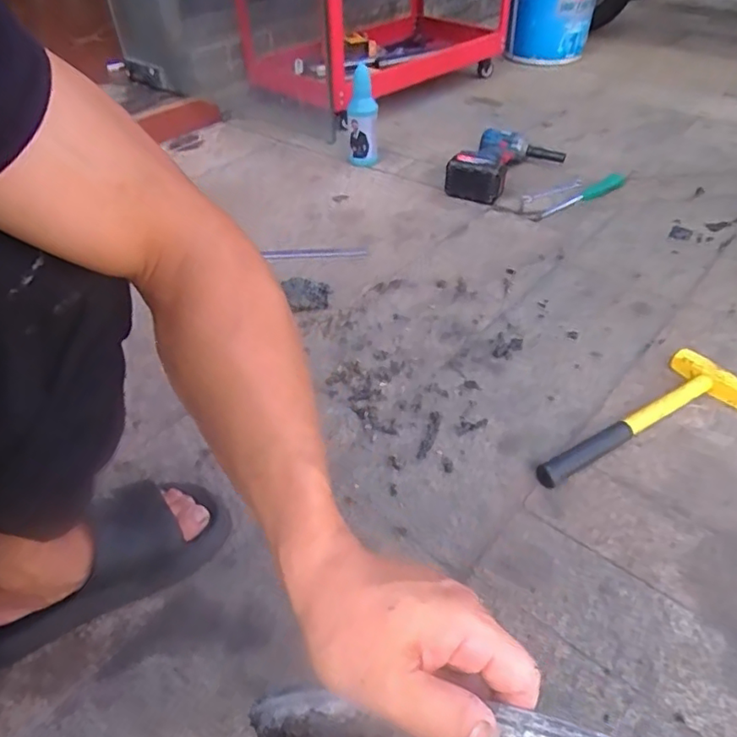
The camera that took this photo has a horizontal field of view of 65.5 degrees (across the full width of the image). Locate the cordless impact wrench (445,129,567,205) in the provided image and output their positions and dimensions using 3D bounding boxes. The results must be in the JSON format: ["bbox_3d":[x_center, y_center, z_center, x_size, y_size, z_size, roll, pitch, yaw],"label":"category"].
[{"bbox_3d":[0.281,-0.450,1.245,0.265,0.083,0.166,-36,51,-29],"label":"cordless impact wrench"}]

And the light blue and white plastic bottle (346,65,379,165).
[{"bbox_3d":[-0.017,-0.555,1.289,0.071,0.191,0.079,-5,42,-4],"label":"light blue and white plastic bottle"}]

